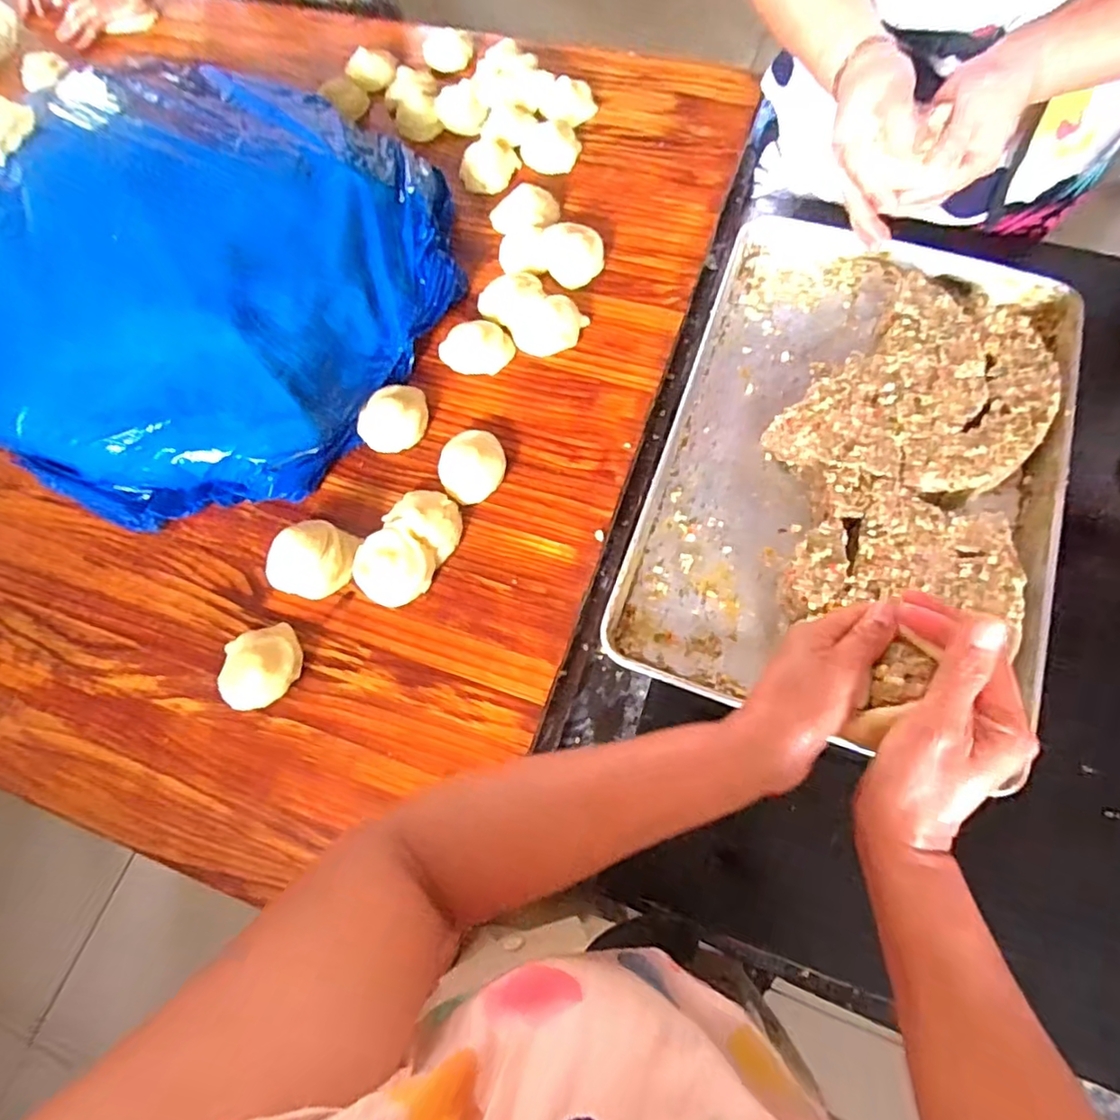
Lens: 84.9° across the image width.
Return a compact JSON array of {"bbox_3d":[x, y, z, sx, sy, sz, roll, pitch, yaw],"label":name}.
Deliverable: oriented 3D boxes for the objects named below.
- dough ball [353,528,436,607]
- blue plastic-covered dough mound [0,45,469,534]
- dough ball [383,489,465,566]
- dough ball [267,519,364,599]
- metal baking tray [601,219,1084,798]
[{"bbox_3d":[-0.180,0.005,0.648,0.076,0.037,0.081,0,71,1],"label":"dough ball"},{"bbox_3d":[-0.516,-0.388,0.772,0.724,0.109,0.614,30,74,11],"label":"blue plastic-covered dough mound"},{"bbox_3d":[-0.145,-0.046,0.666,0.082,0.036,0.066,31,75,12],"label":"dough ball"},{"bbox_3d":[-0.263,-0.001,0.654,0.084,0.052,0.078,0,71,1],"label":"dough ball"},{"bbox_3d":[0.326,-0.116,0.668,0.398,0.047,0.599,19,73,8],"label":"metal baking tray"}]

